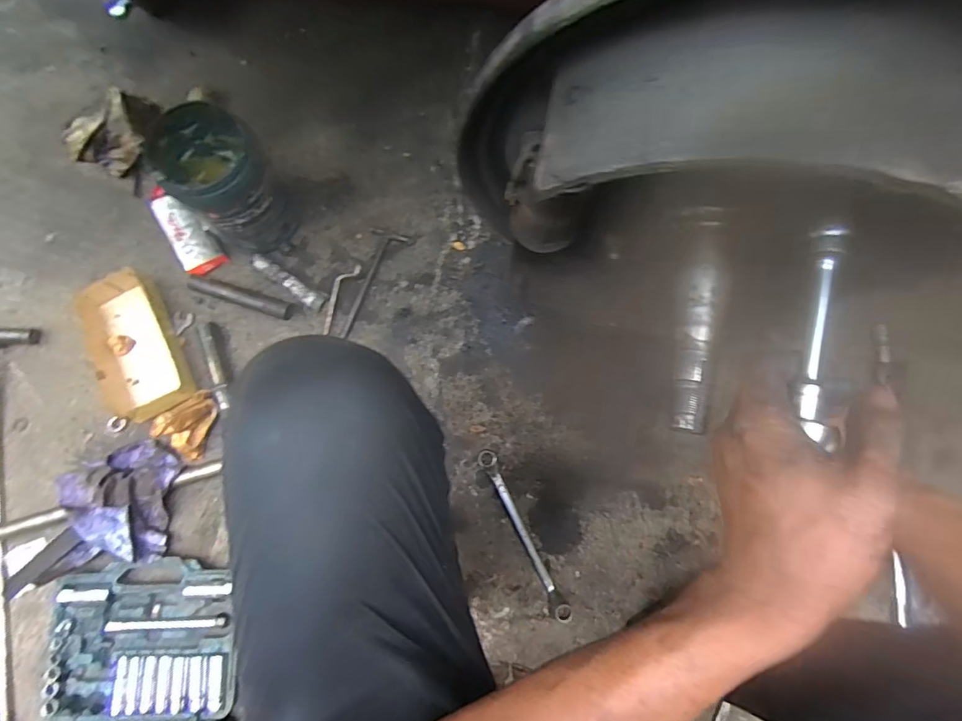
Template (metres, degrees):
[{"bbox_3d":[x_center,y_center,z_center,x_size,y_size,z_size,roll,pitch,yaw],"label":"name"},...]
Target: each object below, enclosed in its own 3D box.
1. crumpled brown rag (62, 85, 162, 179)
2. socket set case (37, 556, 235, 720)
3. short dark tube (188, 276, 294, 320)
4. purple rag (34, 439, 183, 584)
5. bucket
[{"bbox_3d":[-0.575,-0.362,0.765,0.087,0.069,0.144,36,82,7],"label":"crumpled brown rag"},{"bbox_3d":[-0.437,0.460,0.609,0.235,0.037,0.381,-2,79,-1],"label":"socket set case"},{"bbox_3d":[-0.359,-0.096,0.729,0.150,0.024,0.027,18,81,4],"label":"short dark tube"},{"bbox_3d":[-0.499,0.195,0.661,0.149,0.061,0.163,-5,79,-2],"label":"purple rag"},{"bbox_3d":[-0.358,-0.254,0.711,0.151,0.172,0.123,39,83,7],"label":"bucket"}]

